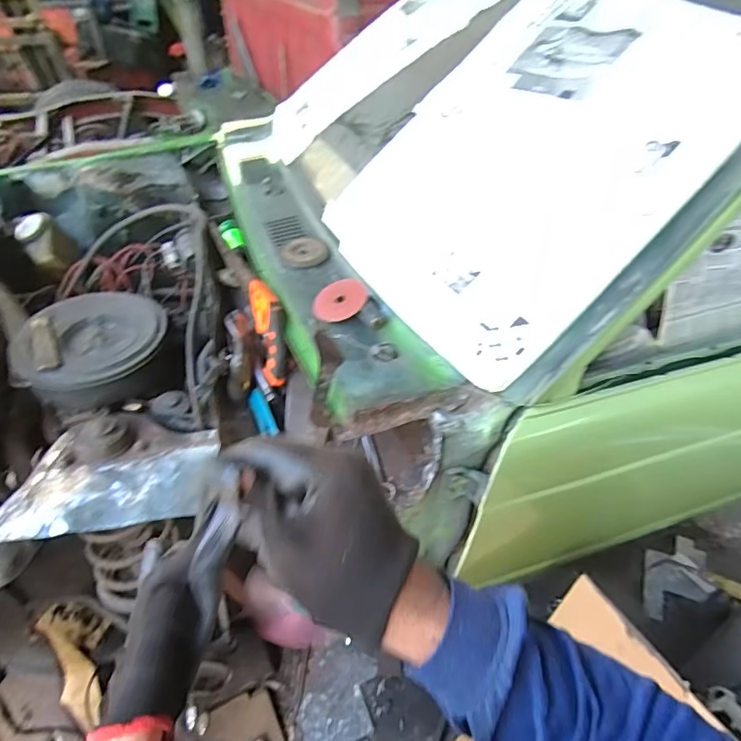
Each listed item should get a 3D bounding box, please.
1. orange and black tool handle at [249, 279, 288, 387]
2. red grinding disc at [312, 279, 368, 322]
[{"bbox_3d":[-0.165,-0.069,0.818,0.047,0.065,0.196,-13,66,-10],"label":"orange and black tool handle"},{"bbox_3d":[-0.048,-0.113,0.797,0.093,0.005,0.082,-34,53,-14],"label":"red grinding disc"}]

